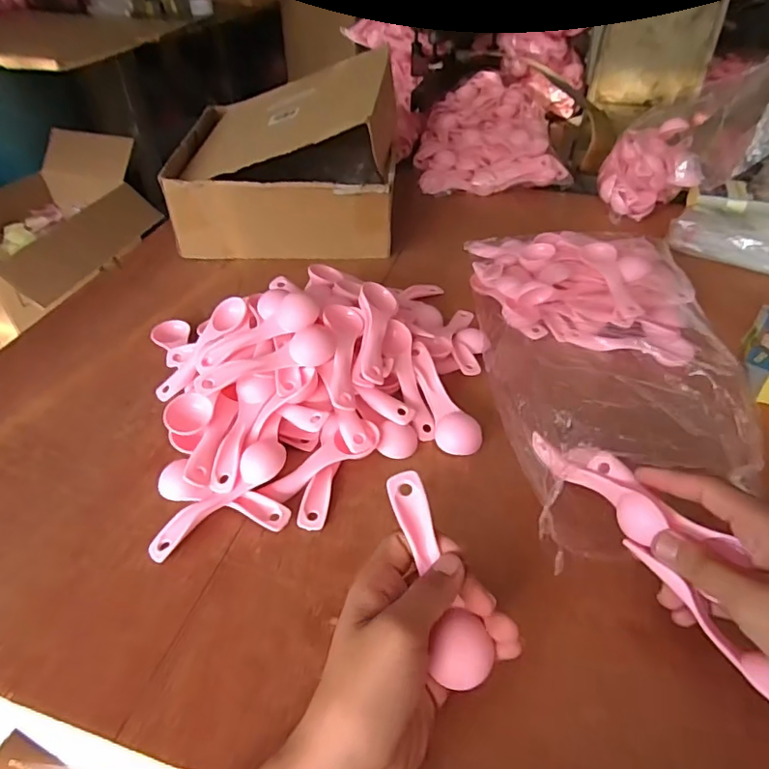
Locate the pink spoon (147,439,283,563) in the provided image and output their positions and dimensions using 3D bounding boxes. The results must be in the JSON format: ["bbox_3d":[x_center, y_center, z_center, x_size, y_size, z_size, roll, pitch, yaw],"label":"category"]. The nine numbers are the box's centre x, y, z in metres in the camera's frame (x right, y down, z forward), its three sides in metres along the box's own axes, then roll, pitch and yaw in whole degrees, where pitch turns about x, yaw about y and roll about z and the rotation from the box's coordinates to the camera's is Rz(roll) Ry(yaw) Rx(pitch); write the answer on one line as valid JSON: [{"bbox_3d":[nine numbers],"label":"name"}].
[{"bbox_3d":[-0.117,0.077,0.386,0.109,0.013,0.031,-40,52,-21],"label":"pink spoon"}]

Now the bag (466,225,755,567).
[{"bbox_3d":[0.178,-0.043,0.478,0.198,0.093,0.391,6,42,7],"label":"bag"}]

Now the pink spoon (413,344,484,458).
[{"bbox_3d":[0.046,0.009,0.457,0.033,0.014,0.107,-14,59,-15],"label":"pink spoon"}]

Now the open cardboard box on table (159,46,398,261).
[{"bbox_3d":[-0.123,-0.275,0.677,0.267,0.169,0.209,2,42,3],"label":"open cardboard box on table"}]

